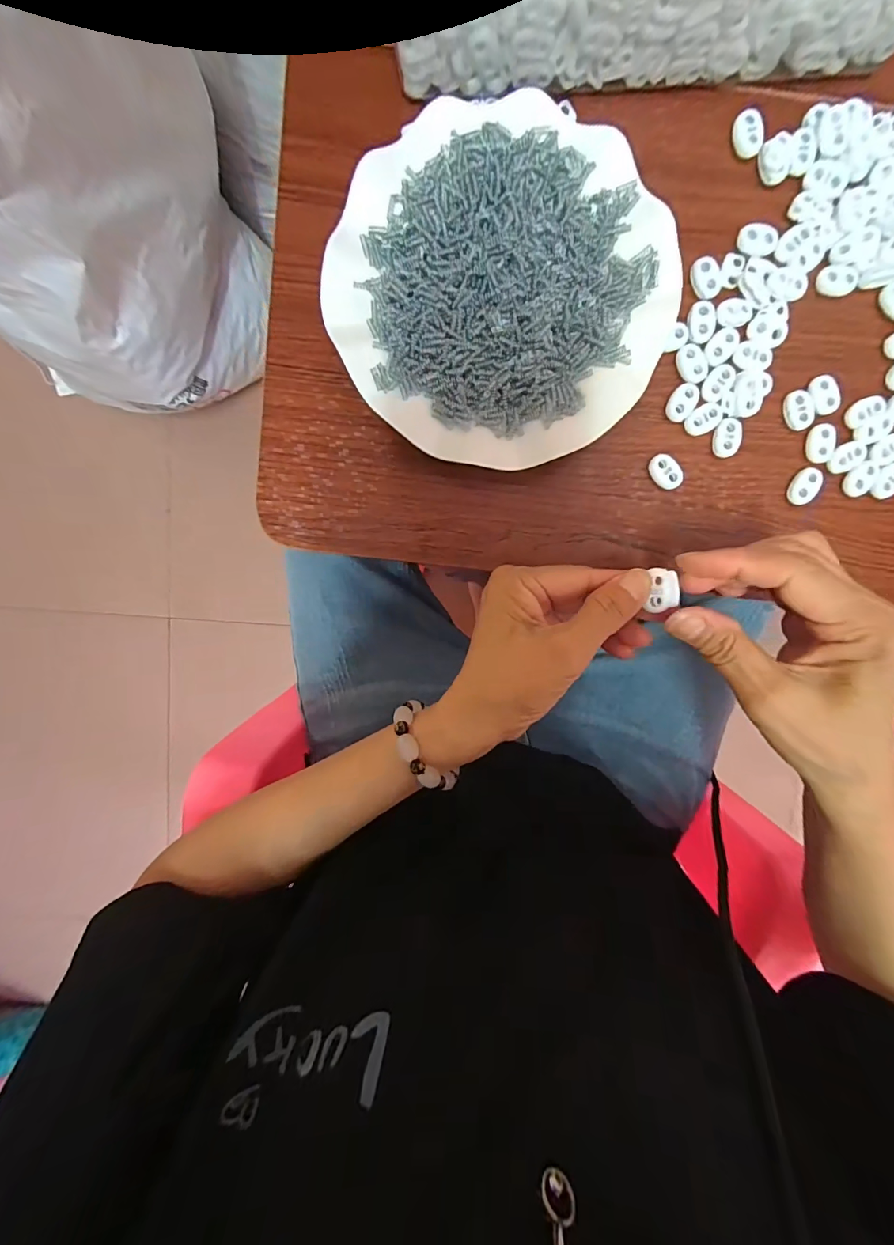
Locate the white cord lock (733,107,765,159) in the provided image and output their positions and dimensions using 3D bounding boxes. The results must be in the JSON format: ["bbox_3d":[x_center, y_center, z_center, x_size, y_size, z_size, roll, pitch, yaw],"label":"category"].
[{"bbox_3d":[0.173,-0.281,0.253,0.014,0.006,0.023,-19,96,2],"label":"white cord lock"}]

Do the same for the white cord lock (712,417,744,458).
[{"bbox_3d":[0.170,-0.112,0.268,0.015,0.006,0.022,0,96,0],"label":"white cord lock"}]

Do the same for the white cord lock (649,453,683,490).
[{"bbox_3d":[0.134,-0.092,0.270,0.016,0.006,0.023,-40,95,4],"label":"white cord lock"}]

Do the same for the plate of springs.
[{"bbox_3d":[0.030,-0.183,0.250,0.182,0.022,0.178,0,96,0],"label":"plate of springs"}]

